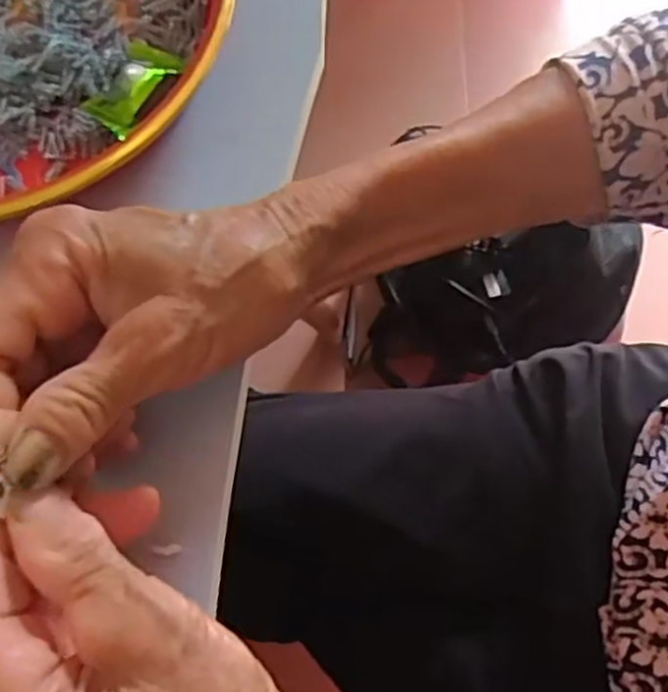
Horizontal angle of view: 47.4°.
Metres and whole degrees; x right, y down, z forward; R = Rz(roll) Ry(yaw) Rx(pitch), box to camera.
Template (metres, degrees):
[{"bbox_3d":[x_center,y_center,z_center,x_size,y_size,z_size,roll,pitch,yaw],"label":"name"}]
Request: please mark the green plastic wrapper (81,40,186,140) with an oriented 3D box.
[{"bbox_3d":[-0.085,-0.110,0.316,0.026,0.011,0.047,25,69,12],"label":"green plastic wrapper"}]

